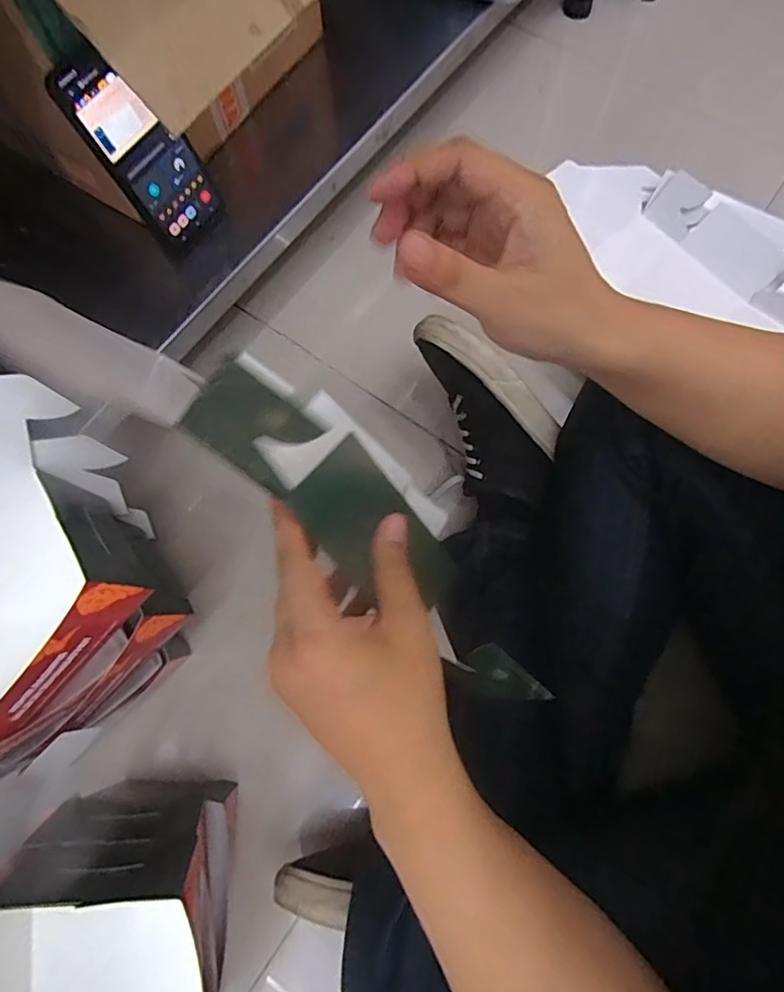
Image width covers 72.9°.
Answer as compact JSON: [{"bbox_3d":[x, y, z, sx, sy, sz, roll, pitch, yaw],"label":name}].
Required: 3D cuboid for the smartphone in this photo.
[{"bbox_3d":[-0.208,-0.290,0.455,0.017,0.163,0.071,32,84,28],"label":"smartphone"}]

